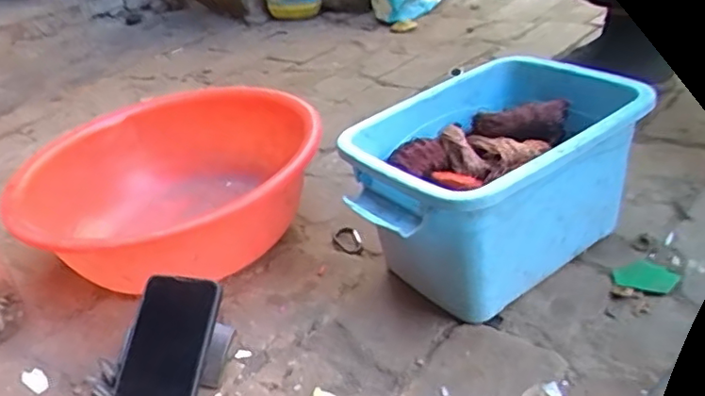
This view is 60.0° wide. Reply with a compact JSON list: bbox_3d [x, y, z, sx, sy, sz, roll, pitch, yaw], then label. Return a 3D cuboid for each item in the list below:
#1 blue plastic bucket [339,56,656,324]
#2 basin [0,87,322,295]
[{"bbox_3d":[0.131,-0.013,0.624,0.254,0.179,0.204,-28,34,-25],"label":"blue plastic bucket"},{"bbox_3d":[-0.213,-0.003,0.737,0.339,0.136,0.346,-9,31,5],"label":"basin"}]

